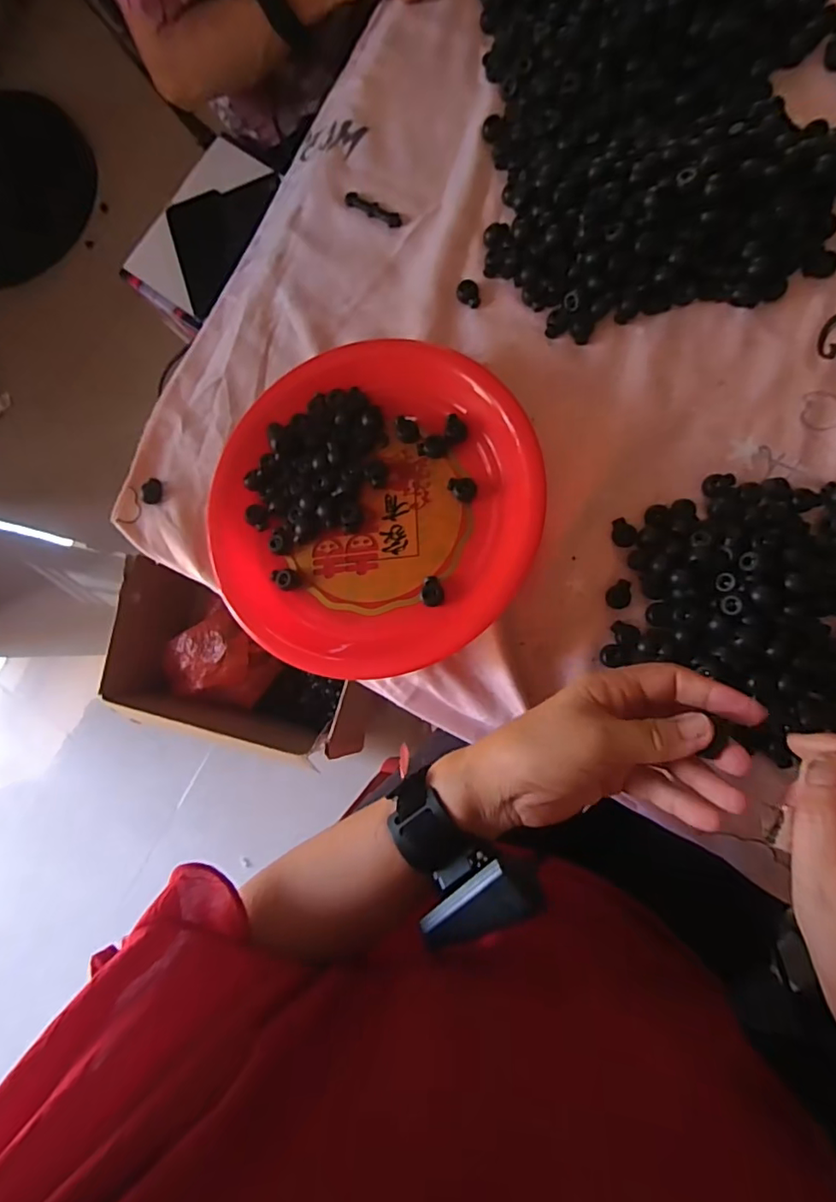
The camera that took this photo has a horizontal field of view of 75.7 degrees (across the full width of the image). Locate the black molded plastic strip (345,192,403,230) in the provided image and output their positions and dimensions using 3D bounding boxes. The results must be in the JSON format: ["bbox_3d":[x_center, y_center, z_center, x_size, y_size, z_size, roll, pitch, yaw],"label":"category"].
[{"bbox_3d":[-0.040,-0.345,0.472,0.057,0.004,0.014,30,91,10],"label":"black molded plastic strip"}]

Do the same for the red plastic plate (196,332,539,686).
[{"bbox_3d":[-0.043,-0.084,0.431,0.252,0.049,0.276,-1,86,9],"label":"red plastic plate"}]

